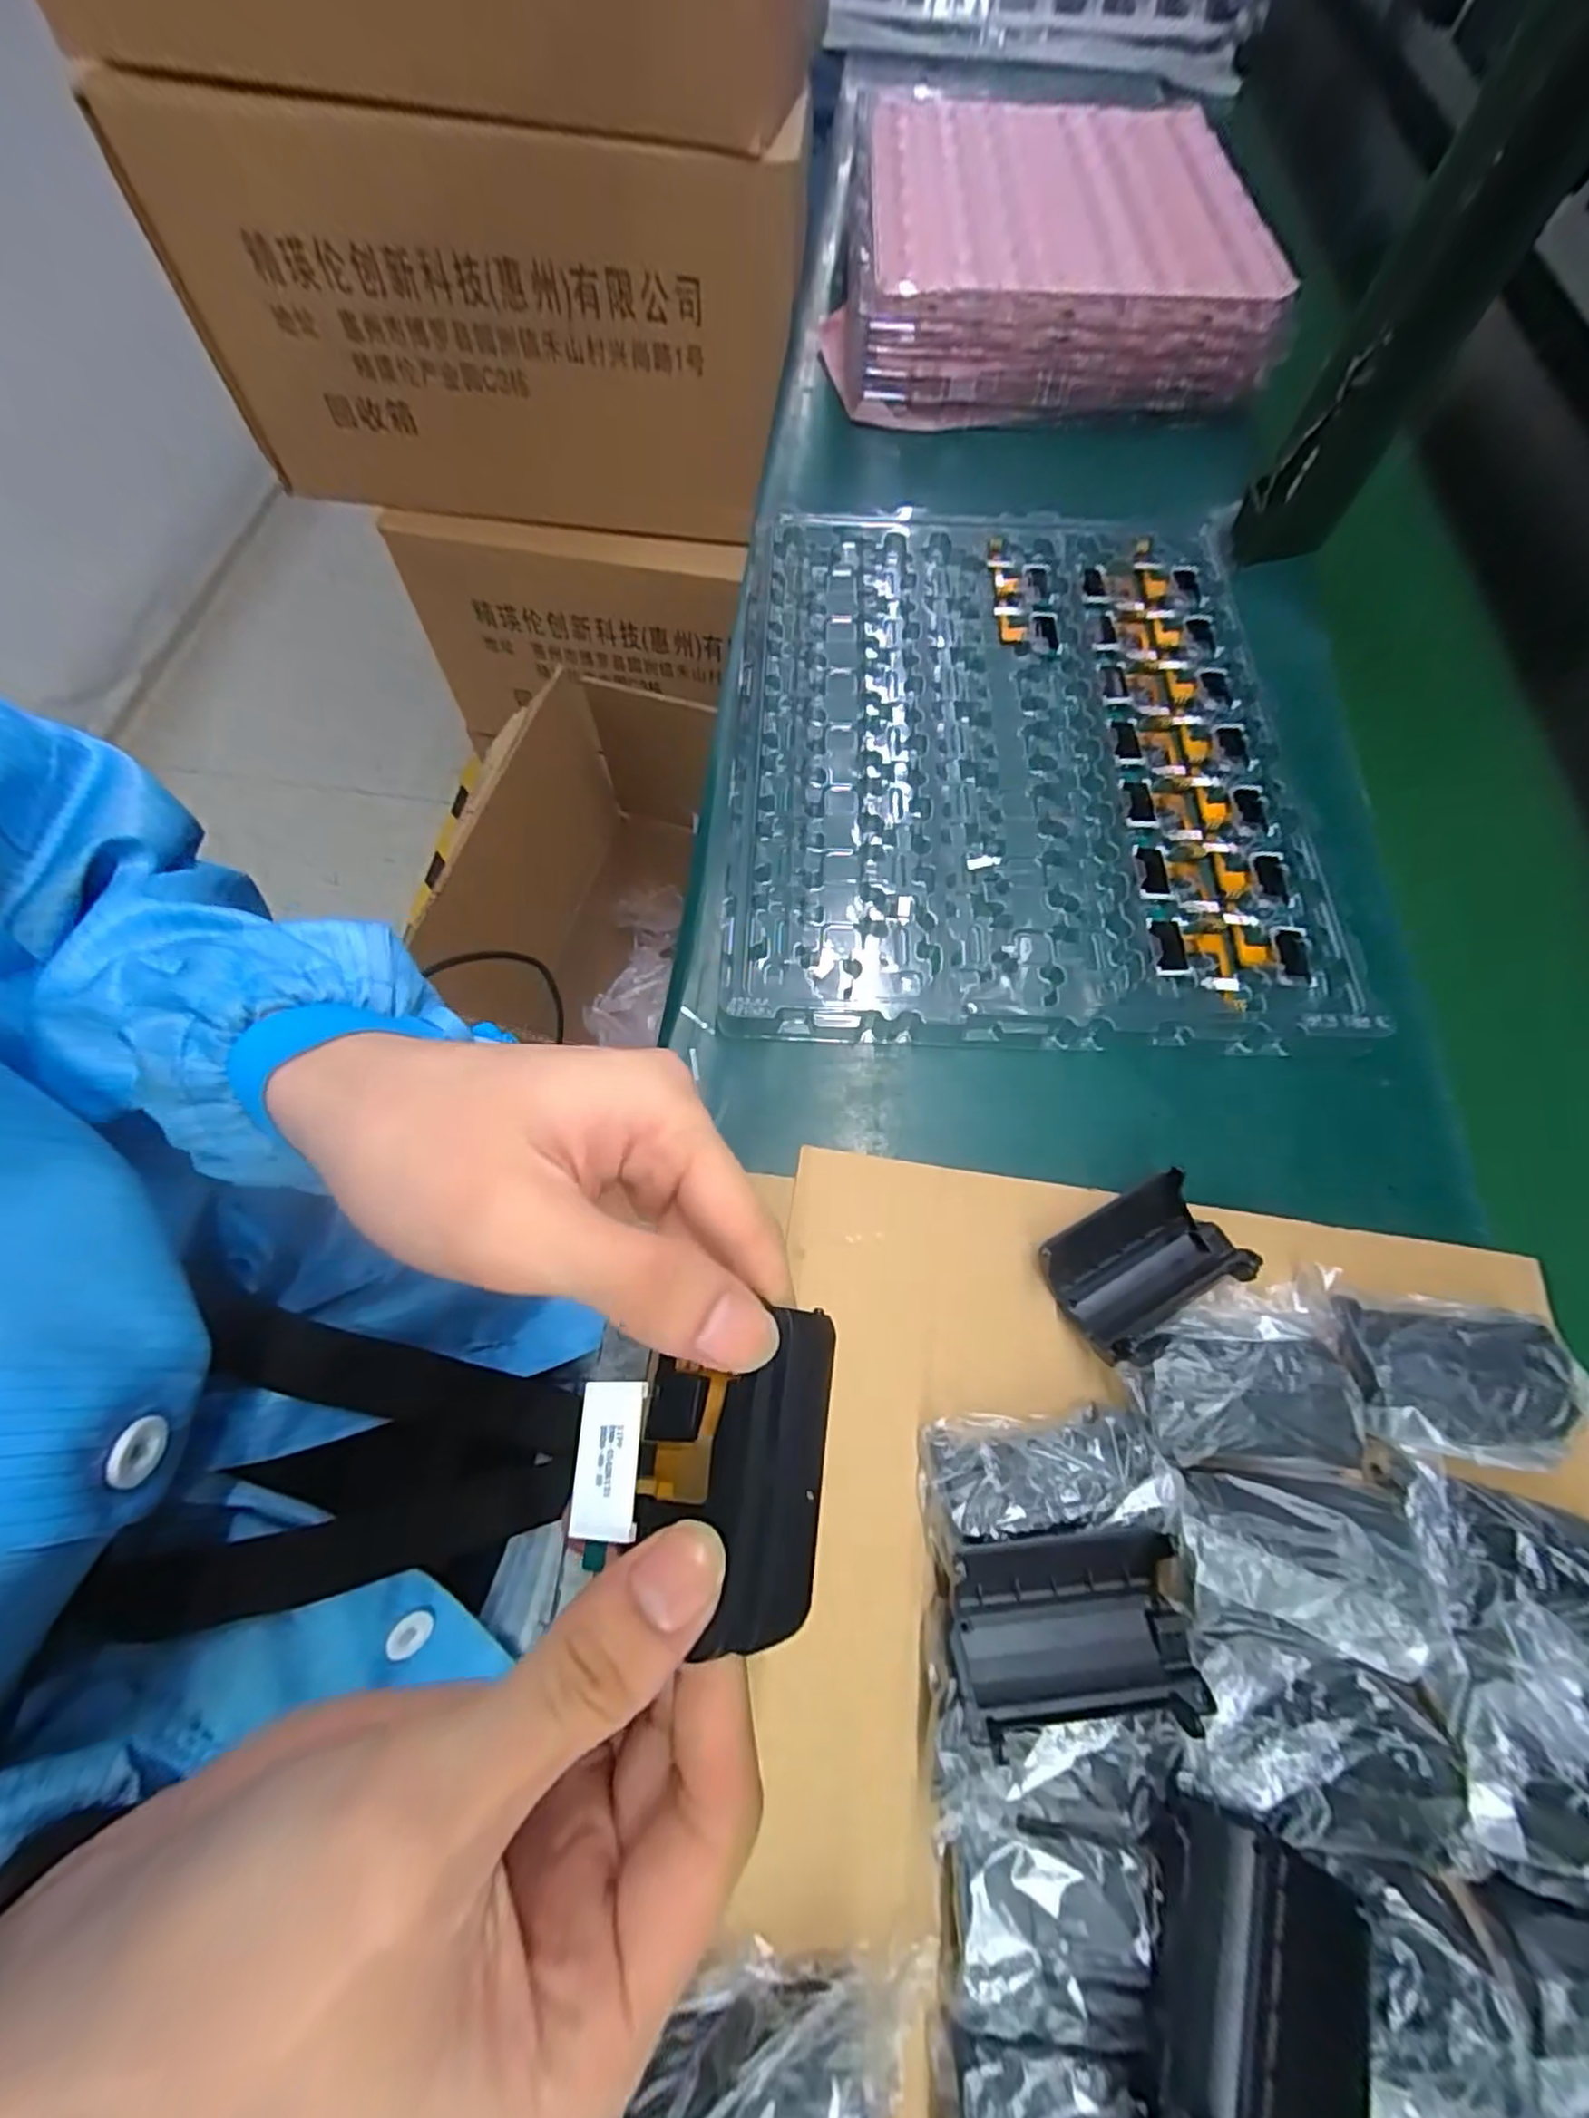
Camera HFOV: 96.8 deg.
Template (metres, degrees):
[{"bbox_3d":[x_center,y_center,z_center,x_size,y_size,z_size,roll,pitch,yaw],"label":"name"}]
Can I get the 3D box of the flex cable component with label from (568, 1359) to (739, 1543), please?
[{"bbox_3d":[-0.033,0.088,0.157,0.033,0.009,0.033,2,64,1],"label":"flex cable component with label"}]

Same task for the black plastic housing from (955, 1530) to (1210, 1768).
[{"bbox_3d":[0.085,0.172,0.215,0.070,0.017,0.046,-5,64,-3],"label":"black plastic housing"}]

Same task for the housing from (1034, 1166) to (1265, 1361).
[{"bbox_3d":[0.134,0.079,0.271,0.070,0.019,0.049,-26,67,-12],"label":"housing"}]

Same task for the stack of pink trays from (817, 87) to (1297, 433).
[{"bbox_3d":[0.195,-0.678,0.582,0.317,0.071,0.429,5,64,2],"label":"stack of pink trays"}]

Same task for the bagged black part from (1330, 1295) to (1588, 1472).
[{"bbox_3d":[0.236,0.115,0.252,0.077,0.024,0.050,8,64,4],"label":"bagged black part"}]

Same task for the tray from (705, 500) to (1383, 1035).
[{"bbox_3d":[0.124,-0.179,0.395,0.305,0.025,0.367,2,64,1],"label":"tray"}]

